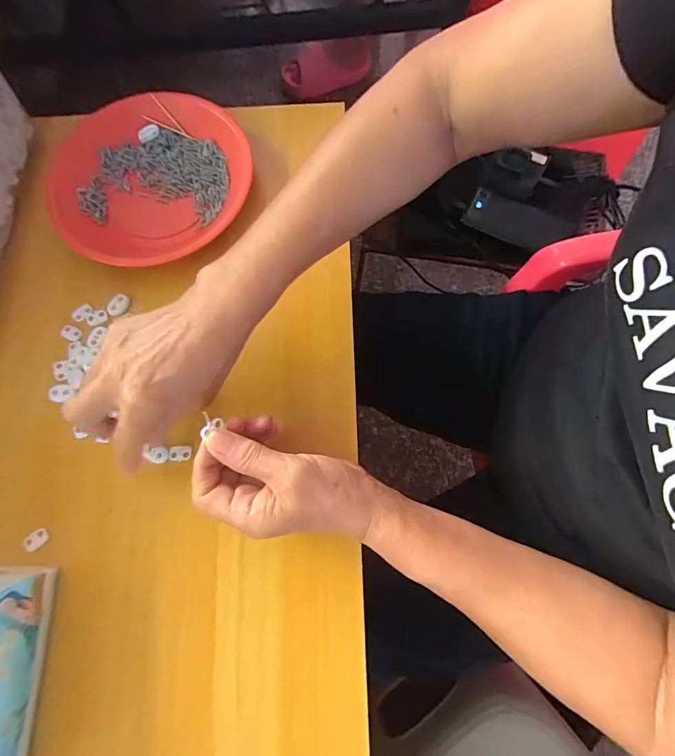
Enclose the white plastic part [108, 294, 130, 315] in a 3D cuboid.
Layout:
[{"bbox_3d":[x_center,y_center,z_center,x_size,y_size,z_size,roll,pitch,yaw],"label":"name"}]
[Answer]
[{"bbox_3d":[-0.205,-0.069,0.378,0.014,0.006,0.022,29,77,9],"label":"white plastic part"}]

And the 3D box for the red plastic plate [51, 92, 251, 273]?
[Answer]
[{"bbox_3d":[-0.191,-0.206,0.406,0.193,0.026,0.183,0,74,1],"label":"red plastic plate"}]

